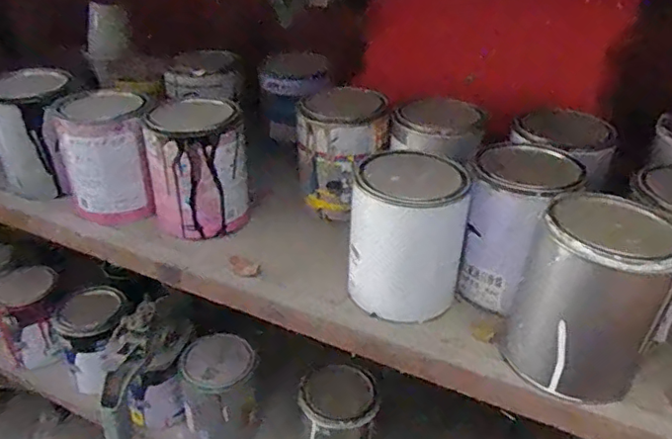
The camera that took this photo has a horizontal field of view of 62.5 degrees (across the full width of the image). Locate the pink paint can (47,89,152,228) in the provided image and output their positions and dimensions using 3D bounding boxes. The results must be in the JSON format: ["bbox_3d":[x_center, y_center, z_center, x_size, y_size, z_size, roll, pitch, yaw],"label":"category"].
[{"bbox_3d":[-0.273,-0.077,0.652,0.105,0.134,0.094,-12,32,-21],"label":"pink paint can"}]

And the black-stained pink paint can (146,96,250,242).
[{"bbox_3d":[-0.158,-0.059,0.631,0.107,0.133,0.093,-8,31,-15],"label":"black-stained pink paint can"}]

